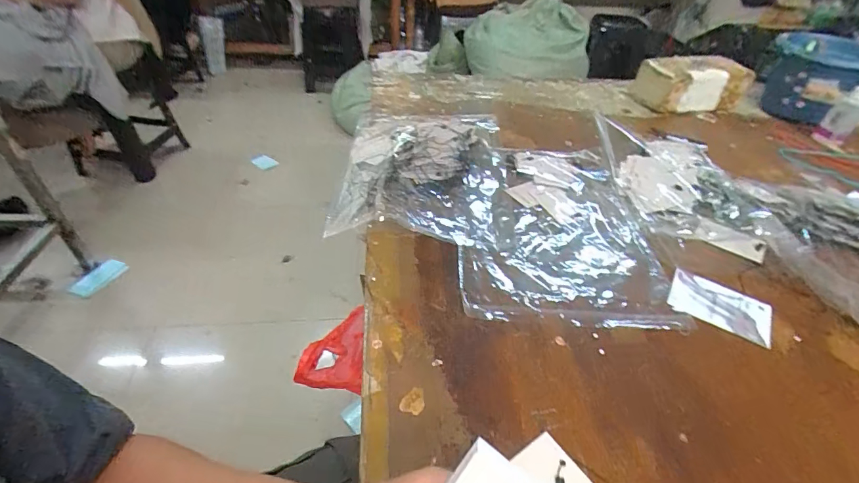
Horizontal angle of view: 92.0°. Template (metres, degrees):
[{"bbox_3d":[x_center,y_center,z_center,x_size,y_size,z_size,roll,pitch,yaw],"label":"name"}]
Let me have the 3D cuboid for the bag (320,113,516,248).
[{"bbox_3d":[-0.006,-0.112,0.619,0.248,0.046,0.312,3,41,0],"label":"bag"}]

